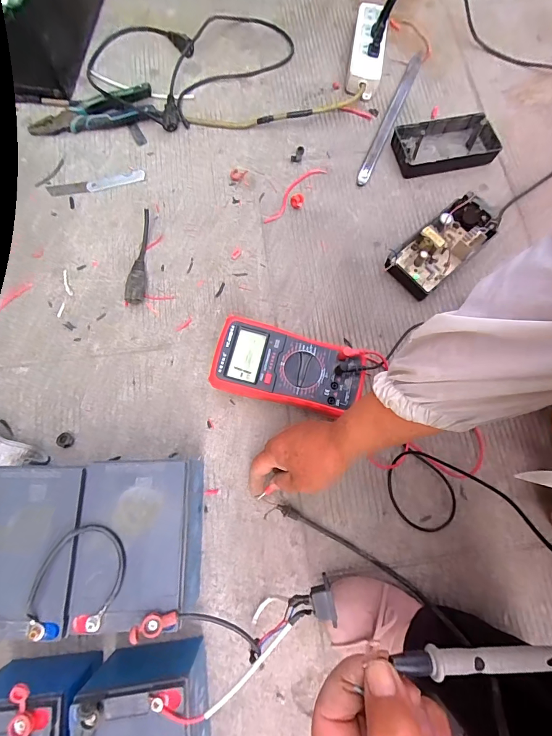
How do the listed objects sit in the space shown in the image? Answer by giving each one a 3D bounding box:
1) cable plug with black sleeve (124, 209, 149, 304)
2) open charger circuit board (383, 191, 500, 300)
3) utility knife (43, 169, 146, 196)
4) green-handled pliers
[{"bbox_3d":[-0.197,-0.163,0.529,0.025,0.021,0.153,-2,76,-2],"label":"cable plug with black sleeve"},{"bbox_3d":[0.233,-0.172,0.522,0.152,0.054,0.073,-41,80,-10],"label":"open charger circuit board"},{"bbox_3d":[-0.276,-0.284,0.567,0.145,0.004,0.025,-14,77,-5],"label":"utility knife"},{"bbox_3d":[-0.290,-0.404,0.582,0.197,0.031,0.050,-9,76,-4],"label":"green-handled pliers"}]

